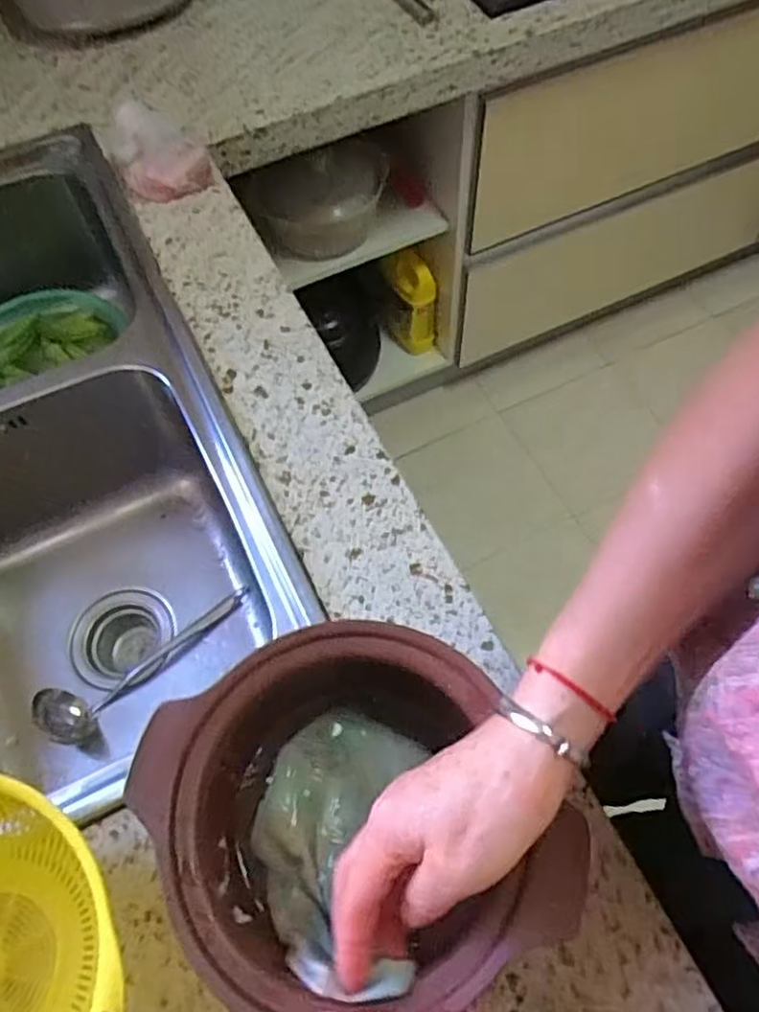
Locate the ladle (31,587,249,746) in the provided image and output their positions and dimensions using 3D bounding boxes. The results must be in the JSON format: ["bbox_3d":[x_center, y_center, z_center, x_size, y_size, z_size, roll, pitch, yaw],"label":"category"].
[{"bbox_3d":[-0.239,0.155,0.715,0.236,0.059,0.060,-36,67,-15],"label":"ladle"}]

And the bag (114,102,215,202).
[{"bbox_3d":[-0.233,-0.376,0.735,0.094,0.072,0.068,-17,63,-6],"label":"bag"}]

